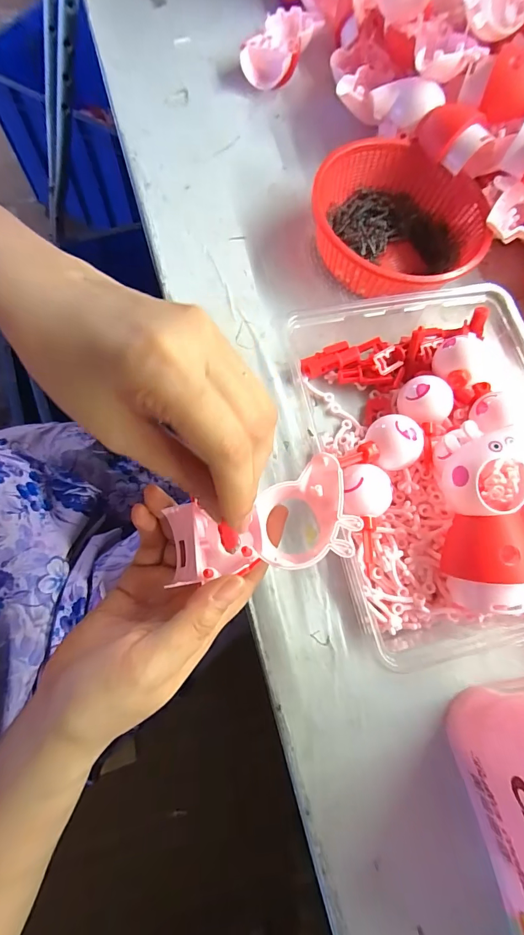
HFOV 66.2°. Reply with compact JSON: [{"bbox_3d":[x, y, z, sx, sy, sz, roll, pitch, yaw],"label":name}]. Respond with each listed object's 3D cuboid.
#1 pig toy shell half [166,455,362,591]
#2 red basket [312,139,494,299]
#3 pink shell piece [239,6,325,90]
[{"bbox_3d":[-0.002,0.035,0.221,0.103,0.021,0.051,-21,74,8],"label":"pig toy shell half"},{"bbox_3d":[0.102,-0.187,0.313,0.128,0.046,0.118,2,73,-5],"label":"red basket"},{"bbox_3d":[0.020,-0.405,0.387,0.049,0.027,0.095,24,72,2],"label":"pink shell piece"}]

